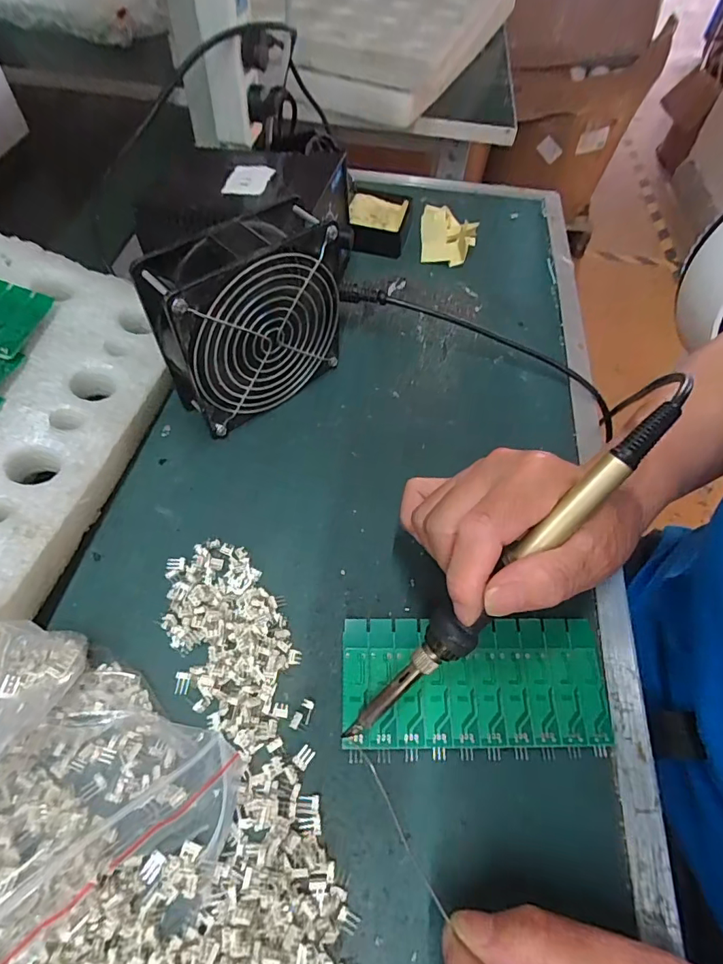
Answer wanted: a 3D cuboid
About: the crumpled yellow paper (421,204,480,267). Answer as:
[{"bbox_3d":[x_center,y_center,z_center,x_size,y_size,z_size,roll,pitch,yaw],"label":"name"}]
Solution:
[{"bbox_3d":[0.085,-0.243,0.476,0.055,0.022,0.066,12,57,4],"label":"crumpled yellow paper"}]

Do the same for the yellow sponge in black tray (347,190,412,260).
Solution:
[{"bbox_3d":[0.016,-0.257,0.478,0.058,0.026,0.077,10,57,3],"label":"yellow sponge in black tray"}]

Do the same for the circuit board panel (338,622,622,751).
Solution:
[{"bbox_3d":[0.060,0.107,0.258,0.137,0.014,0.062,1,57,-3],"label":"circuit board panel"}]

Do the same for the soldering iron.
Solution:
[{"bbox_3d":[0.063,0.044,0.214,0.019,0.013,0.210,44,101,22],"label":"soldering iron"}]

